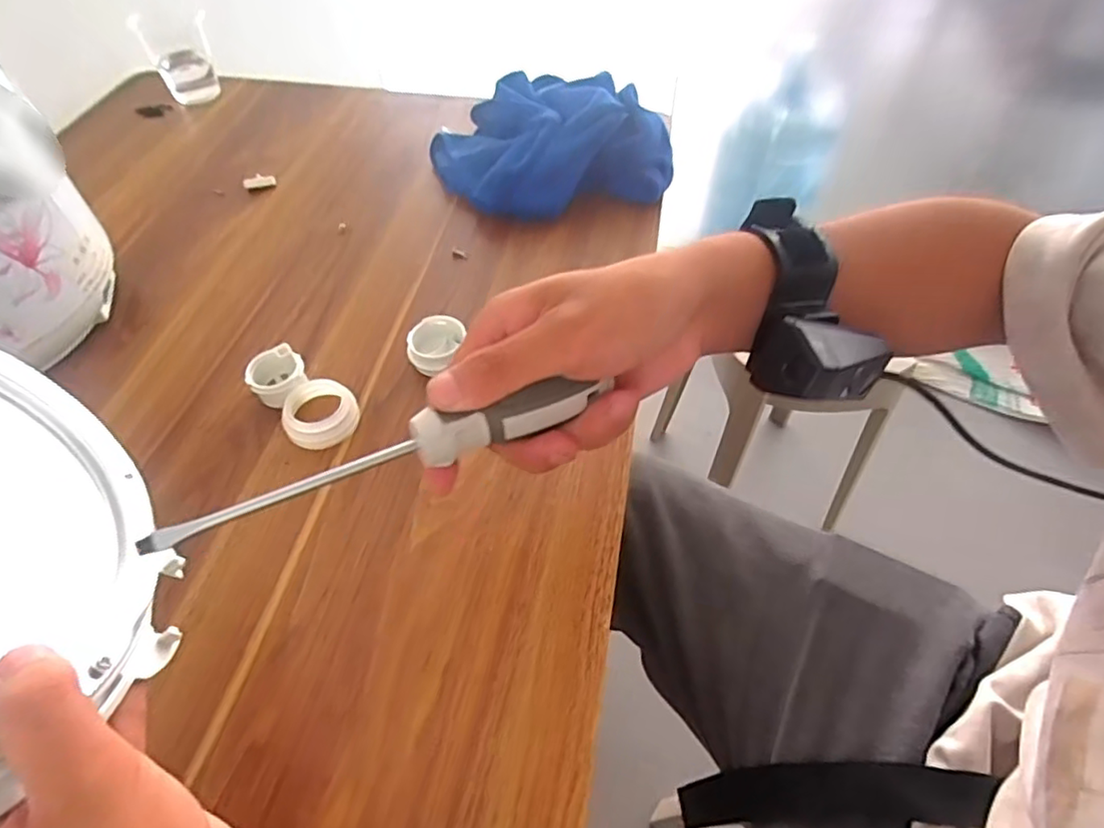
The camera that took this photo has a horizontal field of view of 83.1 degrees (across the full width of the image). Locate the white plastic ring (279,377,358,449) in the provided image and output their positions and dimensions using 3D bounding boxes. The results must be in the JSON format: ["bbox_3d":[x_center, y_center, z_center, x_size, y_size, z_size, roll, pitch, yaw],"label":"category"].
[{"bbox_3d":[-0.146,-0.001,0.393,0.041,0.019,0.042,-1,52,1],"label":"white plastic ring"}]

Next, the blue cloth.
[{"bbox_3d":[-0.004,-0.245,0.552,0.200,0.066,0.157,-11,52,-7],"label":"blue cloth"}]

